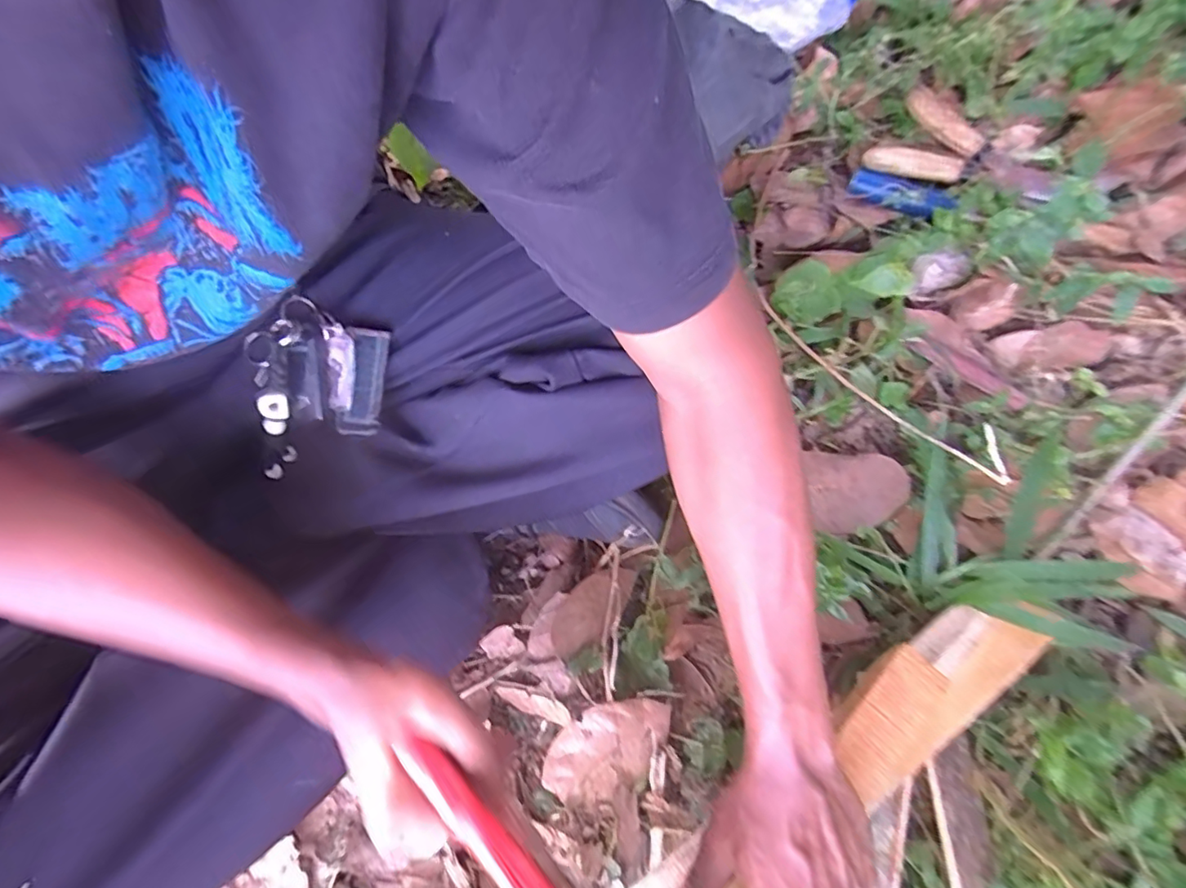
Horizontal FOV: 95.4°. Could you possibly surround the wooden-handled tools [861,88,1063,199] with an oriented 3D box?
[{"bbox_3d":[0.376,-0.290,0.545,0.173,0.040,0.075,29,72,11],"label":"wooden-handled tools"}]

